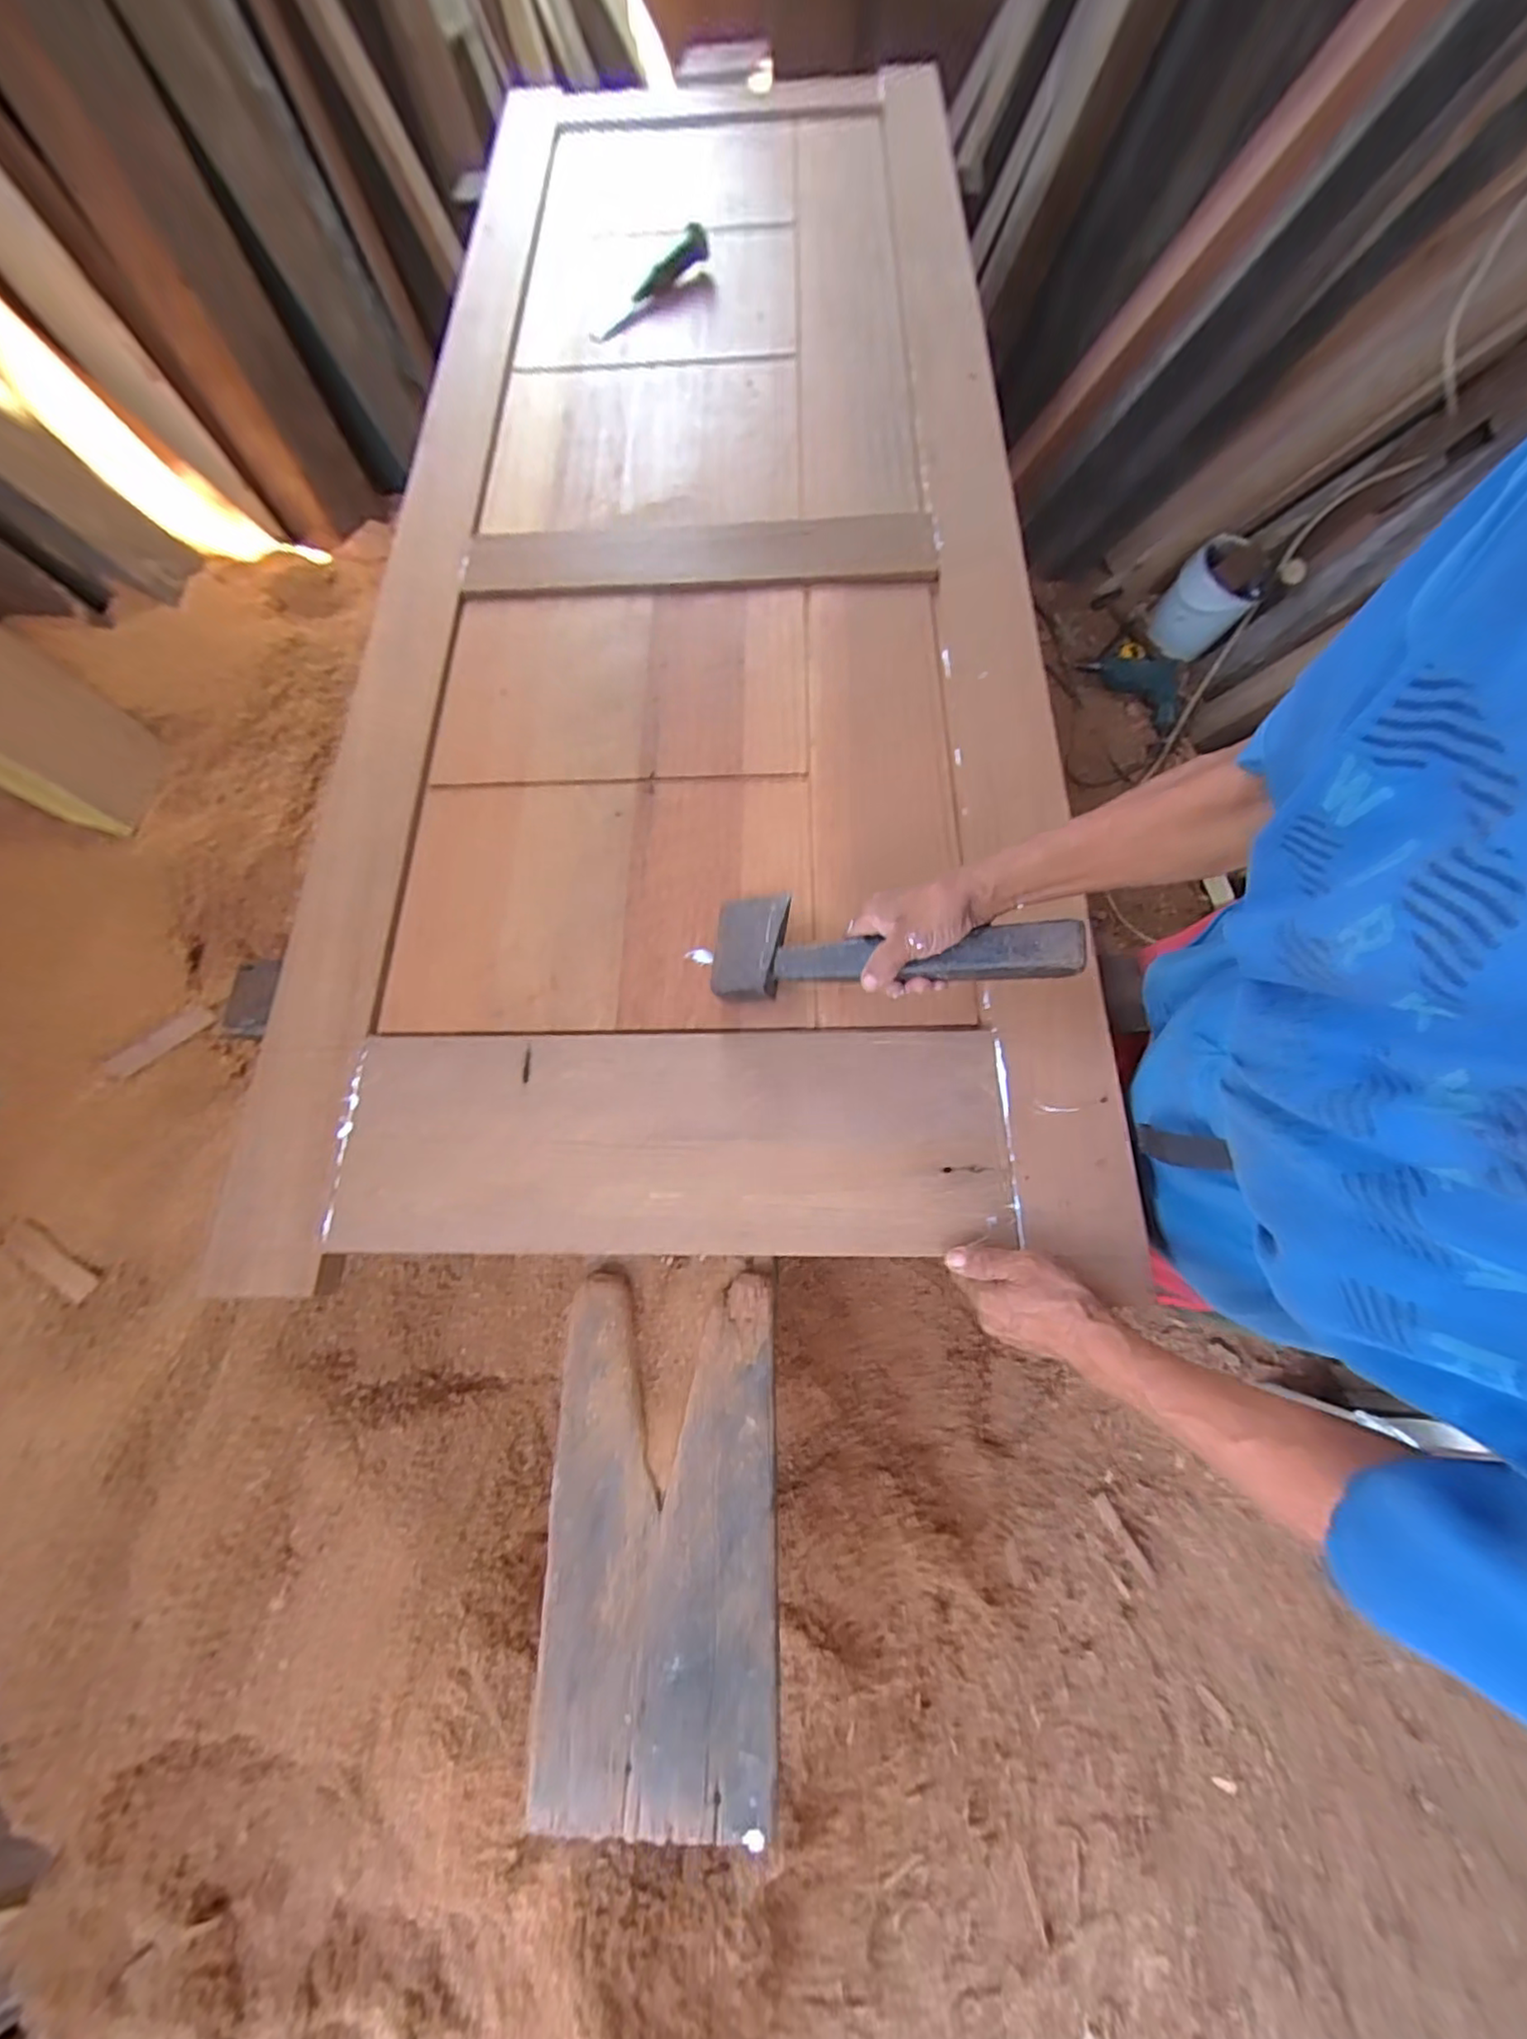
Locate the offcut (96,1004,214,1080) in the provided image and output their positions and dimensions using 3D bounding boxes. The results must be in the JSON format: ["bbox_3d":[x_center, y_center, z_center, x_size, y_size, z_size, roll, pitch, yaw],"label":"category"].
[{"bbox_3d":[-0.689,0.025,0.749,0.115,0.004,0.028,-41,96,-22],"label":"offcut"}]

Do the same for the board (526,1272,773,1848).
[{"bbox_3d":[-0.085,0.417,0.542,0.183,0.029,0.375,0,72,0],"label":"board"}]

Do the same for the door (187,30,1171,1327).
[{"bbox_3d":[-0.072,-0.711,0.881,0.793,0.062,1.903,0,72,2],"label":"door"}]

